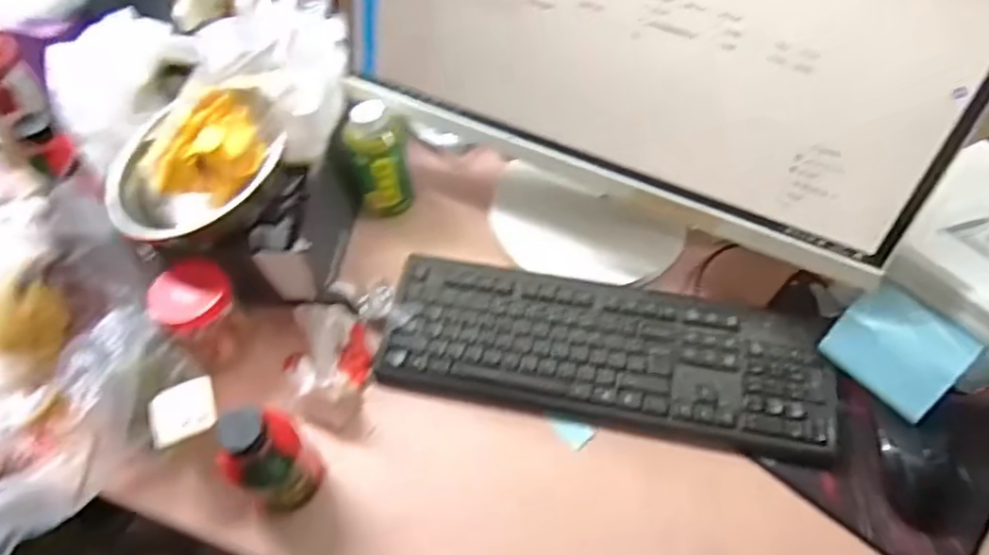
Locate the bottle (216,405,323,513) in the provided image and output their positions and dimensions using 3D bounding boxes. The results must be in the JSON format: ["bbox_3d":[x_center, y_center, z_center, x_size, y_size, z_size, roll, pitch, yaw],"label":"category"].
[{"bbox_3d":[-0.194,0.157,0.584,0.058,0.117,0.066,32,66,21],"label":"bottle"}]

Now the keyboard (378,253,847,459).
[{"bbox_3d":[0.109,0.072,0.674,0.435,0.021,0.141,9,59,9],"label":"keyboard"}]

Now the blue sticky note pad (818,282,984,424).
[{"bbox_3d":[0.366,0.065,0.609,0.103,0.018,0.089,44,101,21],"label":"blue sticky note pad"}]

